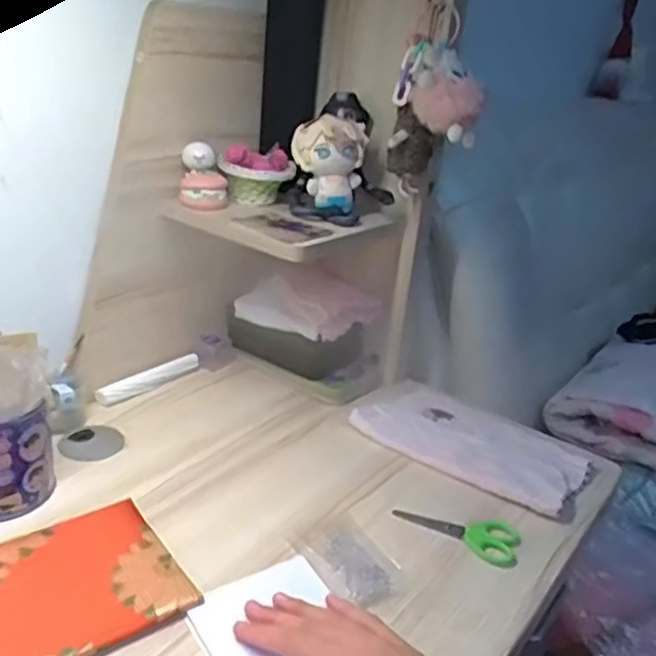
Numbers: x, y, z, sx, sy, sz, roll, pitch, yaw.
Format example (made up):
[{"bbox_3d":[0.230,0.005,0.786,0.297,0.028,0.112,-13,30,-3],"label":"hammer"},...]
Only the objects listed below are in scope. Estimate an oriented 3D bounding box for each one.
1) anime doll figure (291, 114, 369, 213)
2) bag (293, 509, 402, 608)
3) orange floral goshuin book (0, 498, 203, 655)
[{"bbox_3d":[0.000,-0.174,0.713,0.073,0.085,0.045,6,23,-1],"label":"anime doll figure"},{"bbox_3d":[0.015,0.180,0.543,0.066,0.009,0.094,-9,27,-32],"label":"bag"},{"bbox_3d":[-0.211,0.191,0.462,0.217,0.013,0.124,-13,30,-38],"label":"orange floral goshuin book"}]

